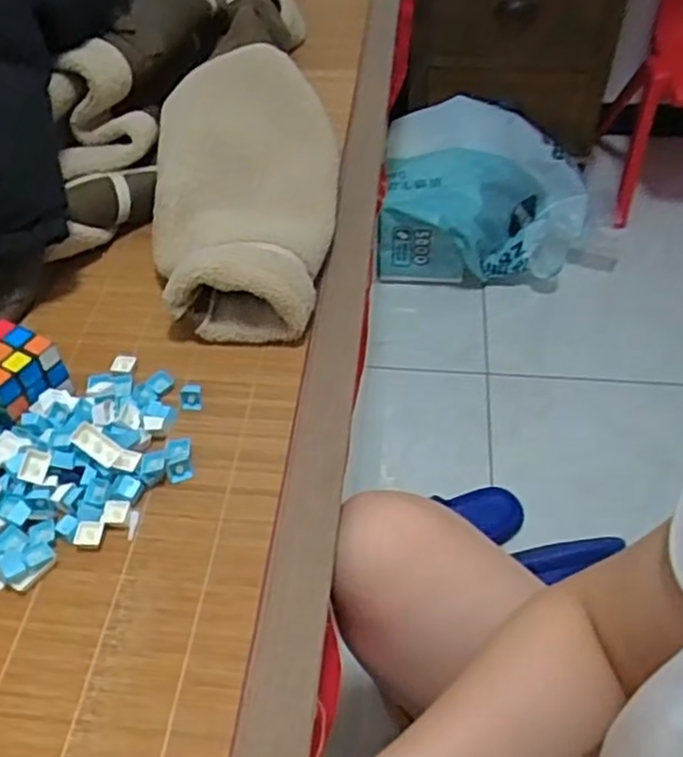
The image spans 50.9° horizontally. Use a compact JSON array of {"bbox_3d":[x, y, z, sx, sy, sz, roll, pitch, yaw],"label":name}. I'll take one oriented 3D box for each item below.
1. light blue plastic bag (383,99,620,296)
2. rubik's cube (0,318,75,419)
[{"bbox_3d":[0.295,-0.338,1.358,0.427,0.204,0.334,3,49,5],"label":"light blue plastic bag"},{"bbox_3d":[-0.266,-0.002,0.580,0.063,0.060,0.059,24,53,22],"label":"rubik's cube"}]

